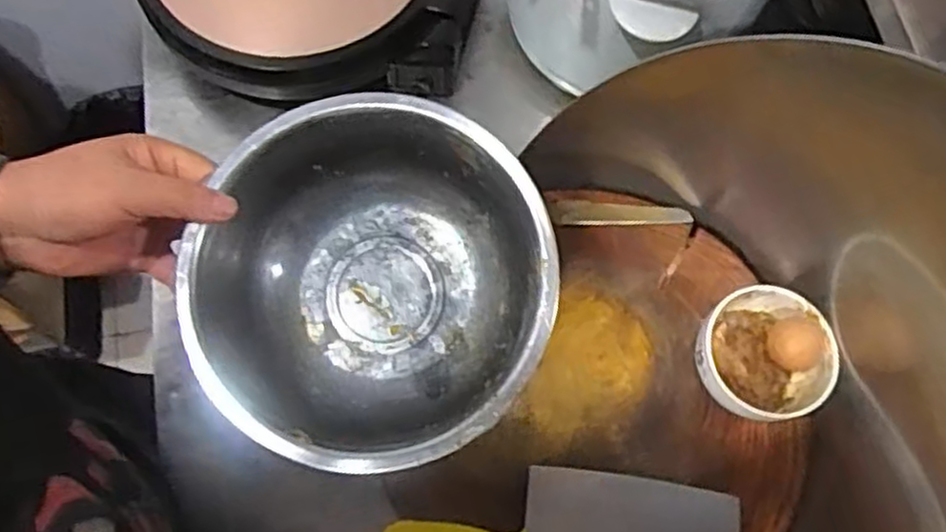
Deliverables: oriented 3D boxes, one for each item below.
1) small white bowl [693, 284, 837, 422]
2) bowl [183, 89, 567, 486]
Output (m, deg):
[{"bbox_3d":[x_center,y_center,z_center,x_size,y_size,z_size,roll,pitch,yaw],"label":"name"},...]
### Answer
[{"bbox_3d":[0.236,0.074,0.622,0.106,0.056,0.104,1,70,-2],"label":"small white bowl"},{"bbox_3d":[-0.064,0.015,0.464,0.213,0.105,0.204,1,70,-2],"label":"bowl"}]

